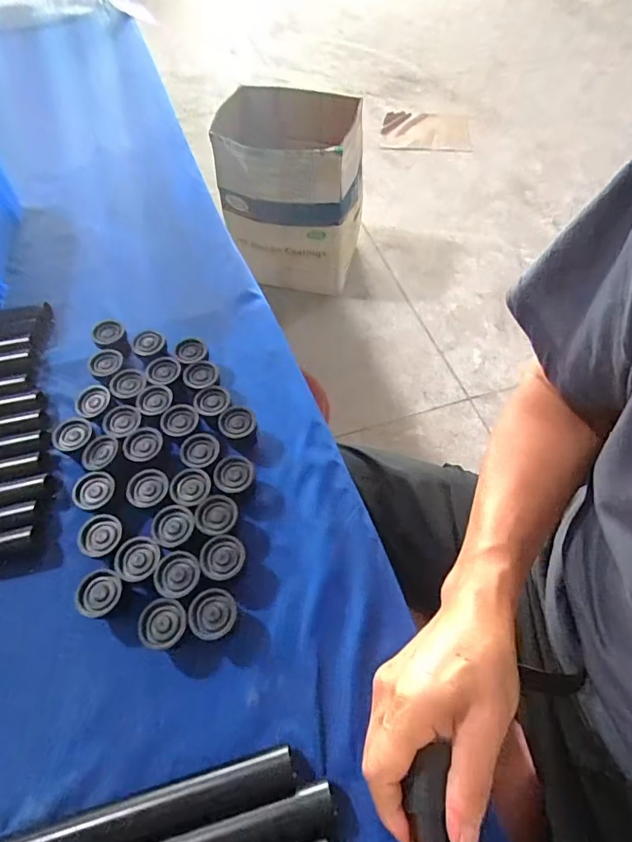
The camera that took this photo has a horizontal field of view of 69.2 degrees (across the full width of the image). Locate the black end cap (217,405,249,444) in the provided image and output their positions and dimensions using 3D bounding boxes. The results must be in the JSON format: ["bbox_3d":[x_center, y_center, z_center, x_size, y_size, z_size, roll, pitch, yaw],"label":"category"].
[{"bbox_3d":[-0.076,0.008,0.449,0.032,0.035,0.032,0,58,0],"label":"black end cap"}]

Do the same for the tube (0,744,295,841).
[{"bbox_3d":[-0.122,0.260,0.298,0.217,0.021,0.025,-13,59,-8],"label":"tube"}]

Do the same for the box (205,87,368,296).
[{"bbox_3d":[-0.072,-0.673,1.405,0.407,0.477,0.324,8,58,6],"label":"box"}]

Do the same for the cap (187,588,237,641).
[{"bbox_3d":[-0.078,0.152,0.357,0.035,0.031,0.034,0,58,0],"label":"cap"}]

